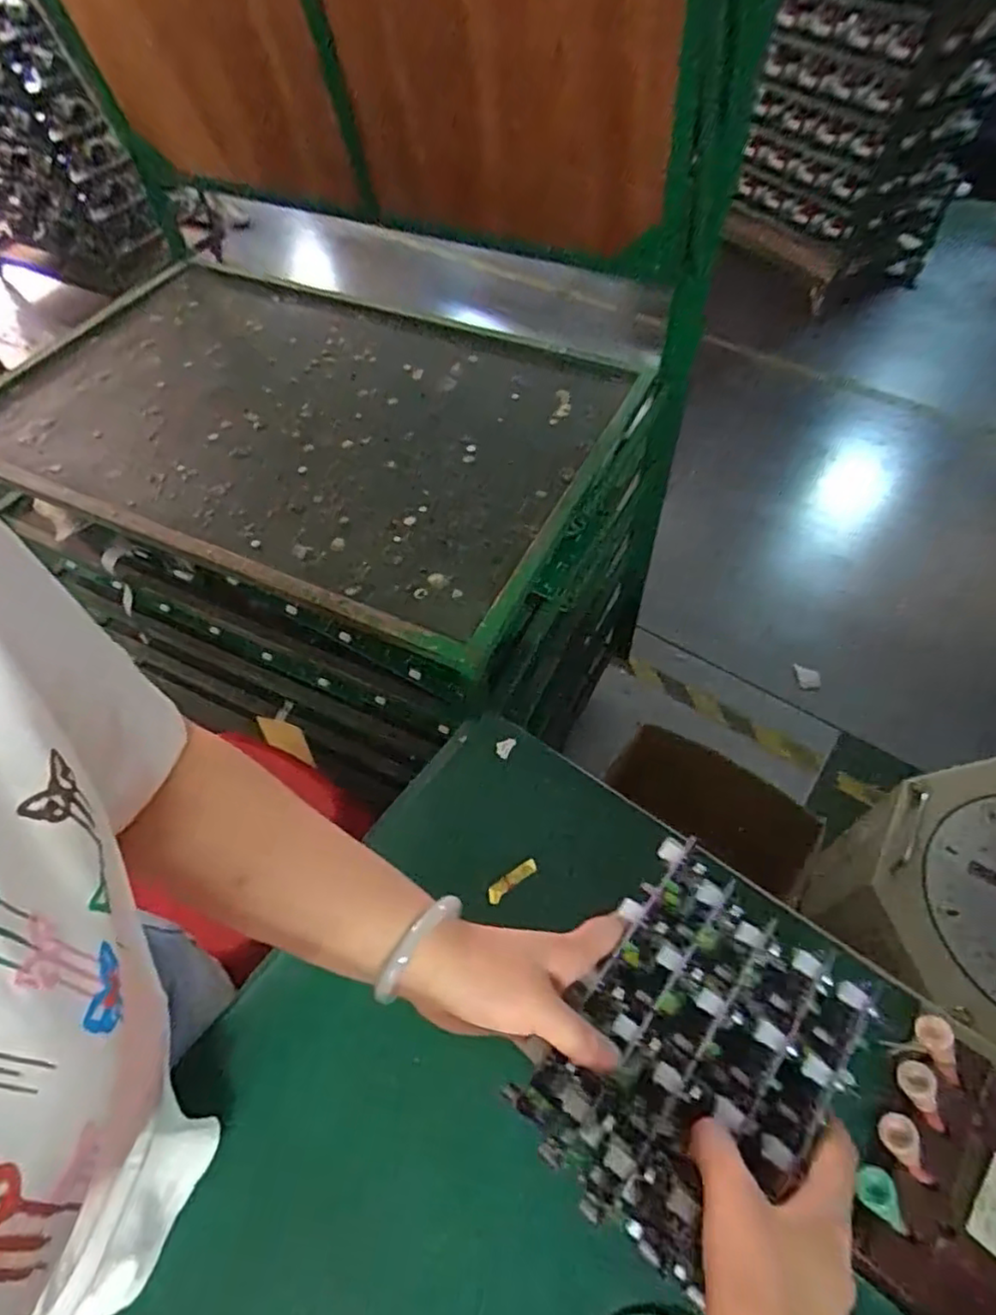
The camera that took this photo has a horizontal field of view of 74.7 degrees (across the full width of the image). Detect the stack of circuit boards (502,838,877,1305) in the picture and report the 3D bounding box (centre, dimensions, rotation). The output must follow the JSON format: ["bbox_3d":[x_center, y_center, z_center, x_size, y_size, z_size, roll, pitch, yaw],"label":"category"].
[{"bbox_3d":[0.114,0.224,0.374,0.141,0.035,0.187,33,62,23],"label":"stack of circuit boards"}]

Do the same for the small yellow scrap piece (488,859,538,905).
[{"bbox_3d":[0.011,0.183,0.536,0.047,0.010,0.014,-35,60,-21],"label":"small yellow scrap piece"}]

